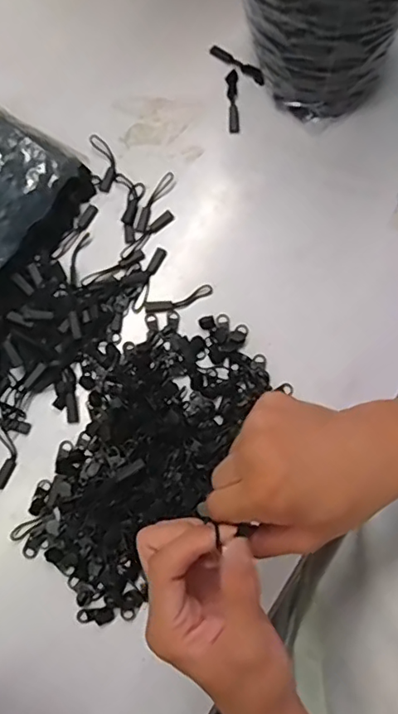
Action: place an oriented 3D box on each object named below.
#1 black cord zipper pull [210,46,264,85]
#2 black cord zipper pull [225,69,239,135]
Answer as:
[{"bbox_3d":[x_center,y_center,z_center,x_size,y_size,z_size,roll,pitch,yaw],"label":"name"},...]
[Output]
[{"bbox_3d":[0.037,-0.278,0.514,0.062,0.005,0.011,35,79,7],"label":"black cord zipper pull"},{"bbox_3d":[0.031,-0.239,0.505,0.011,0.004,0.066,0,77,-1],"label":"black cord zipper pull"}]

